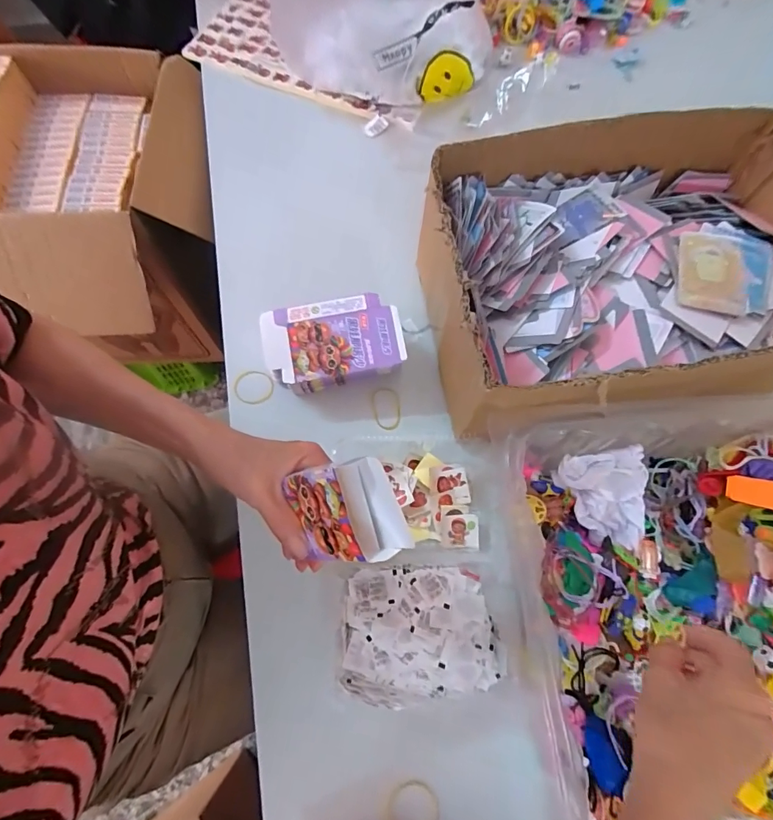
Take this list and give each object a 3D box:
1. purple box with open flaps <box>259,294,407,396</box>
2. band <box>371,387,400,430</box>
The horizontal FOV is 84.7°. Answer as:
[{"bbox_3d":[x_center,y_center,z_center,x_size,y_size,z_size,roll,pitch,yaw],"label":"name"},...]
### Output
[{"bbox_3d":[-0.060,-0.074,0.478,0.152,0.060,0.089,-11,83,1],"label":"purple box with open flaps"},{"bbox_3d":[0.000,-0.001,0.493,0.033,0.005,0.050,-3,69,-4],"label":"band"}]

